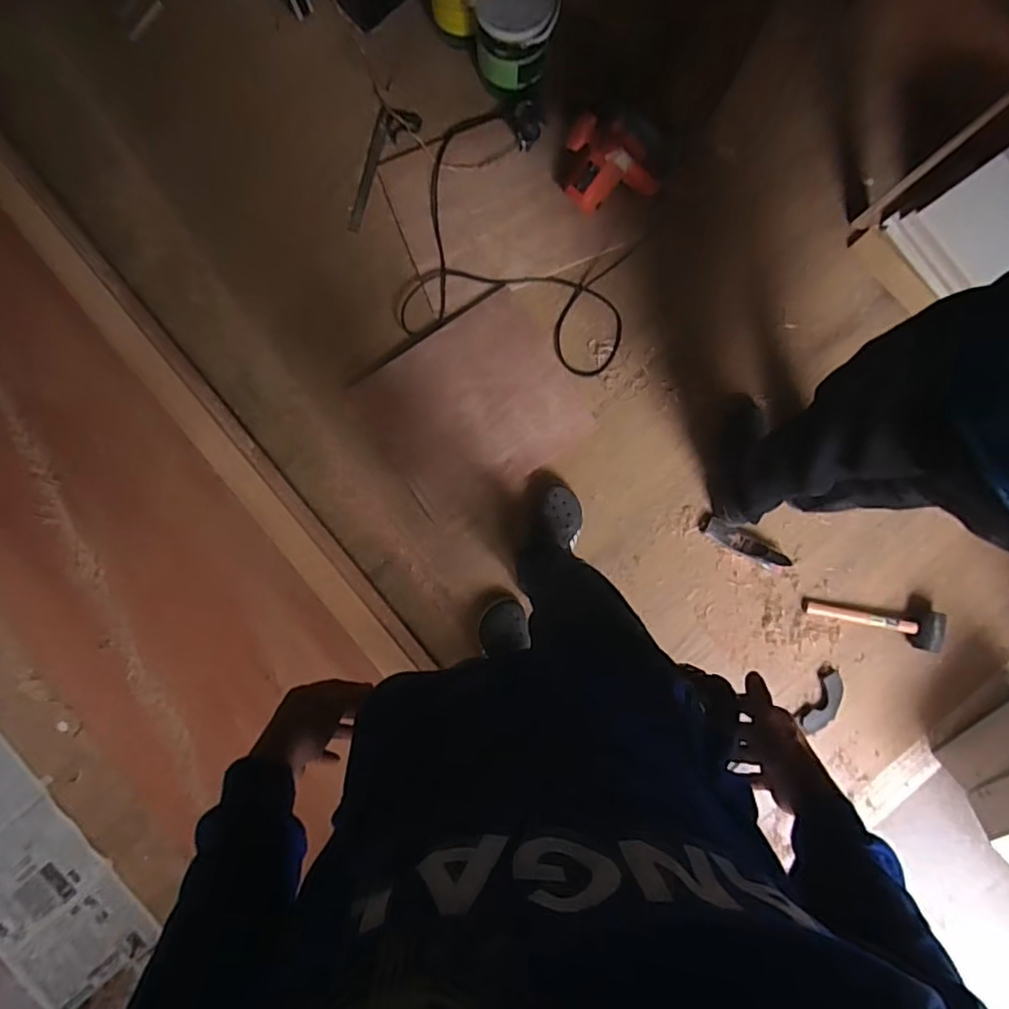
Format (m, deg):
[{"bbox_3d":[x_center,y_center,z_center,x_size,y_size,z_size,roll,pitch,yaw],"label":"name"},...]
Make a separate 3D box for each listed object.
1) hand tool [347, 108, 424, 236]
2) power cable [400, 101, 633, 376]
[{"bbox_3d":[-0.289,-0.798,1.416,0.102,0.017,0.295,17,90,-1],"label":"hand tool"},{"bbox_3d":[0.058,-0.627,1.392,0.517,0.078,0.546,13,90,-1],"label":"power cable"}]

